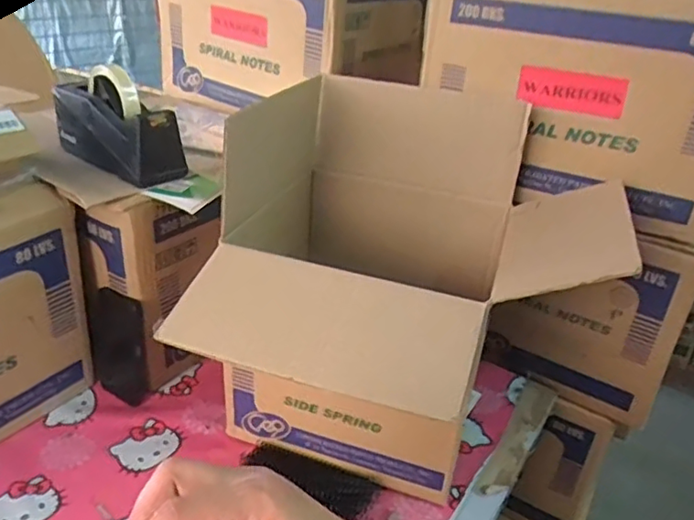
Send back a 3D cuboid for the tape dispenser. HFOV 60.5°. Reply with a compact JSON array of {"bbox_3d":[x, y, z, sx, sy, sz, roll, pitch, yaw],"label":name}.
[{"bbox_3d":[-0.306,-0.184,0.795,0.197,0.114,0.071,25,34,33],"label":"tape dispenser"}]

